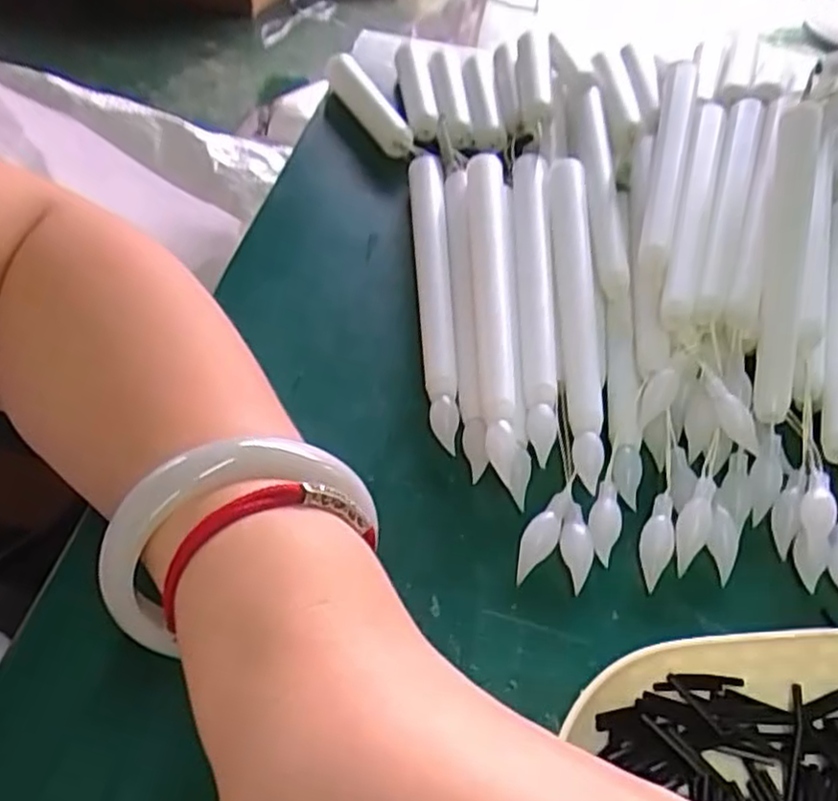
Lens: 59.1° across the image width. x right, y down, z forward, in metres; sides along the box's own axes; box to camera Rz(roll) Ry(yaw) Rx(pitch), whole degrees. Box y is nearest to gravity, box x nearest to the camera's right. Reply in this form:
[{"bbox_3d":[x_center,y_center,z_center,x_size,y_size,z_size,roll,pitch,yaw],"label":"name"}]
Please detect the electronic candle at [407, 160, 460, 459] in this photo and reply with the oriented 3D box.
[{"bbox_3d":[0.006,-0.051,0.318,0.014,0.019,0.173,0,48,-4],"label":"electronic candle"}]

